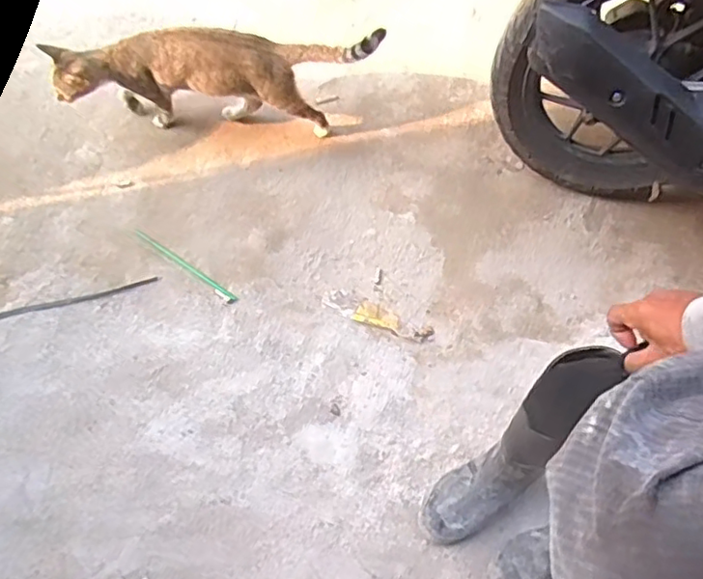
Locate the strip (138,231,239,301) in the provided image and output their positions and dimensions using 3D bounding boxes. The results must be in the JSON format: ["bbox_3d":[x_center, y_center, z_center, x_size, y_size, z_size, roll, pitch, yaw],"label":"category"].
[{"bbox_3d":[-0.333,-0.050,1.225,0.260,0.004,0.012,34,72,8],"label":"strip"}]

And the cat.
[{"bbox_3d":[-0.258,-0.407,1.206,0.577,0.314,0.132,0,71,-3],"label":"cat"}]

